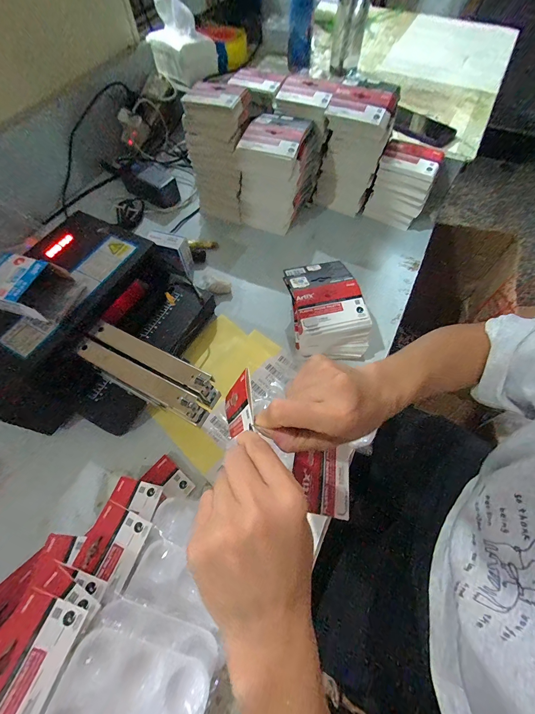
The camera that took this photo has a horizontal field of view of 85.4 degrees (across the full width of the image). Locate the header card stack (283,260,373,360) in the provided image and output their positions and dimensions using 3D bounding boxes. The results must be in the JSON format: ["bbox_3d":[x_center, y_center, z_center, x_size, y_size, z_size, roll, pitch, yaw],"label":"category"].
[{"bbox_3d":[0.092,-0.074,0.474,0.105,0.089,0.147,-9,63,-5],"label":"header card stack"}]

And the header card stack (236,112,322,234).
[{"bbox_3d":[0.023,-0.357,0.568,0.107,0.158,0.135,23,65,11],"label":"header card stack"}]

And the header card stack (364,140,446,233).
[{"bbox_3d":[0.276,-0.352,0.595,0.106,0.127,0.108,25,66,12],"label":"header card stack"}]

